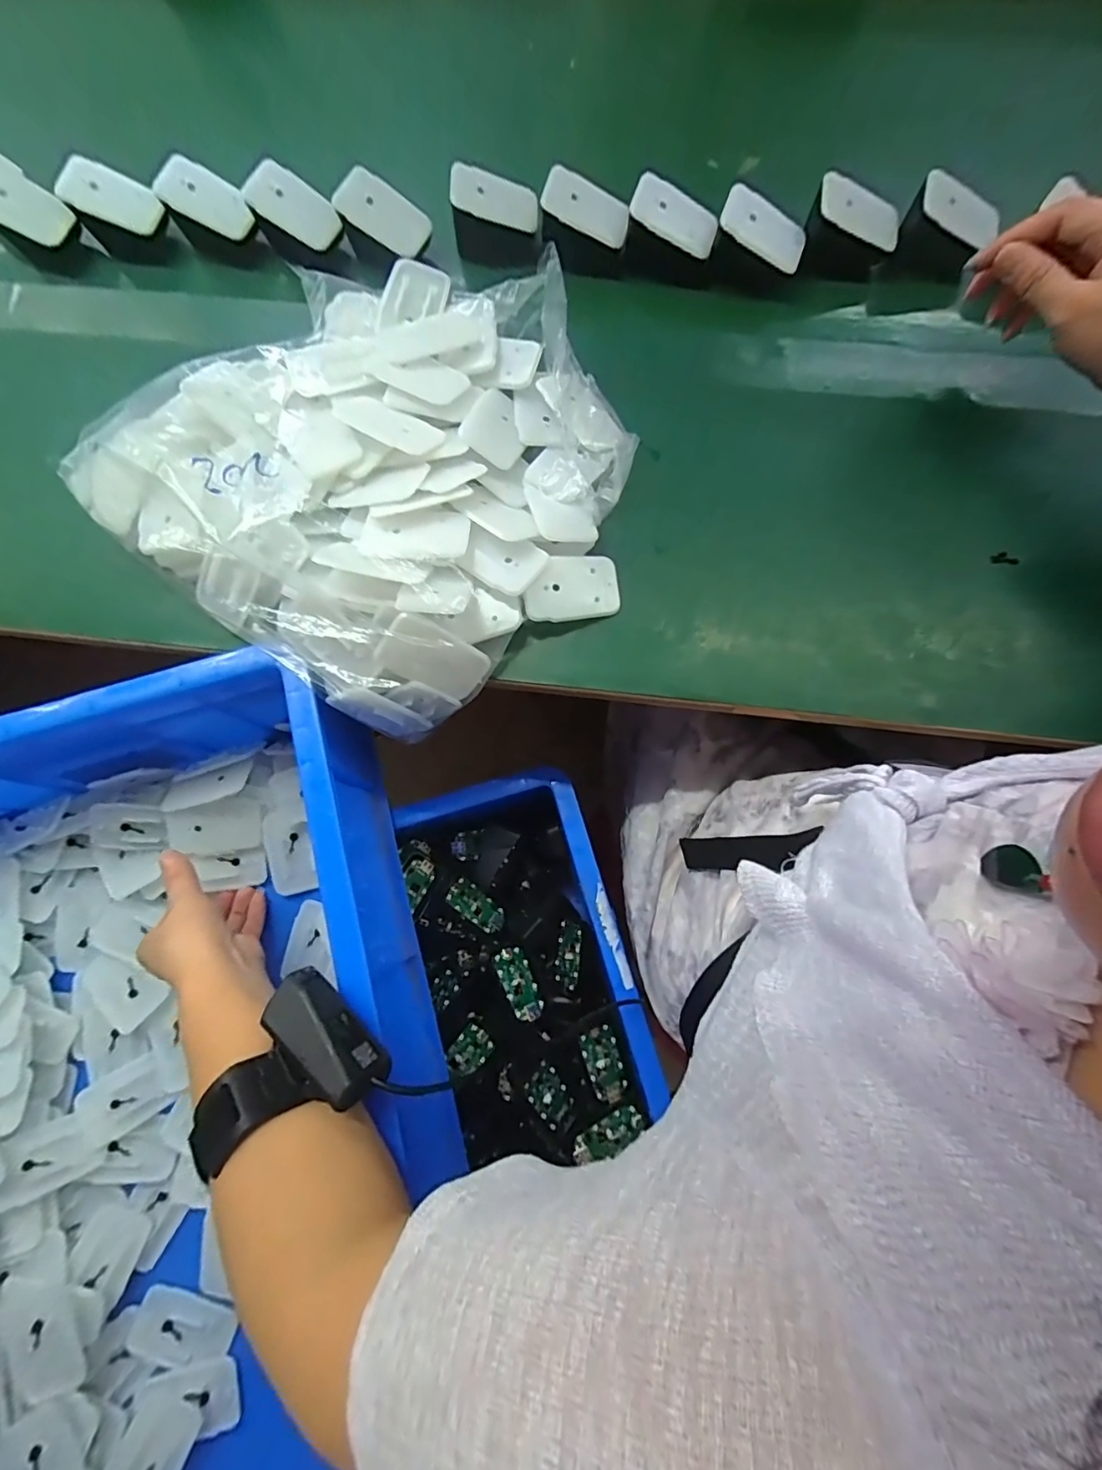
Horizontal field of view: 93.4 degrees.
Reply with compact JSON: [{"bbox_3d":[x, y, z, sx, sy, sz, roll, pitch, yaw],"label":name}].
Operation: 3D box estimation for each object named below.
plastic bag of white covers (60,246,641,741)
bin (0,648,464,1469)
[{"bbox_3d":[-0.100,-0.181,0.361,0.310,0.085,0.313,40,82,8],"label":"plastic bag of white covers"},{"bbox_3d":[-0.283,0.310,0.340,0.409,0.164,0.643,-17,79,-2],"label":"bin"}]

